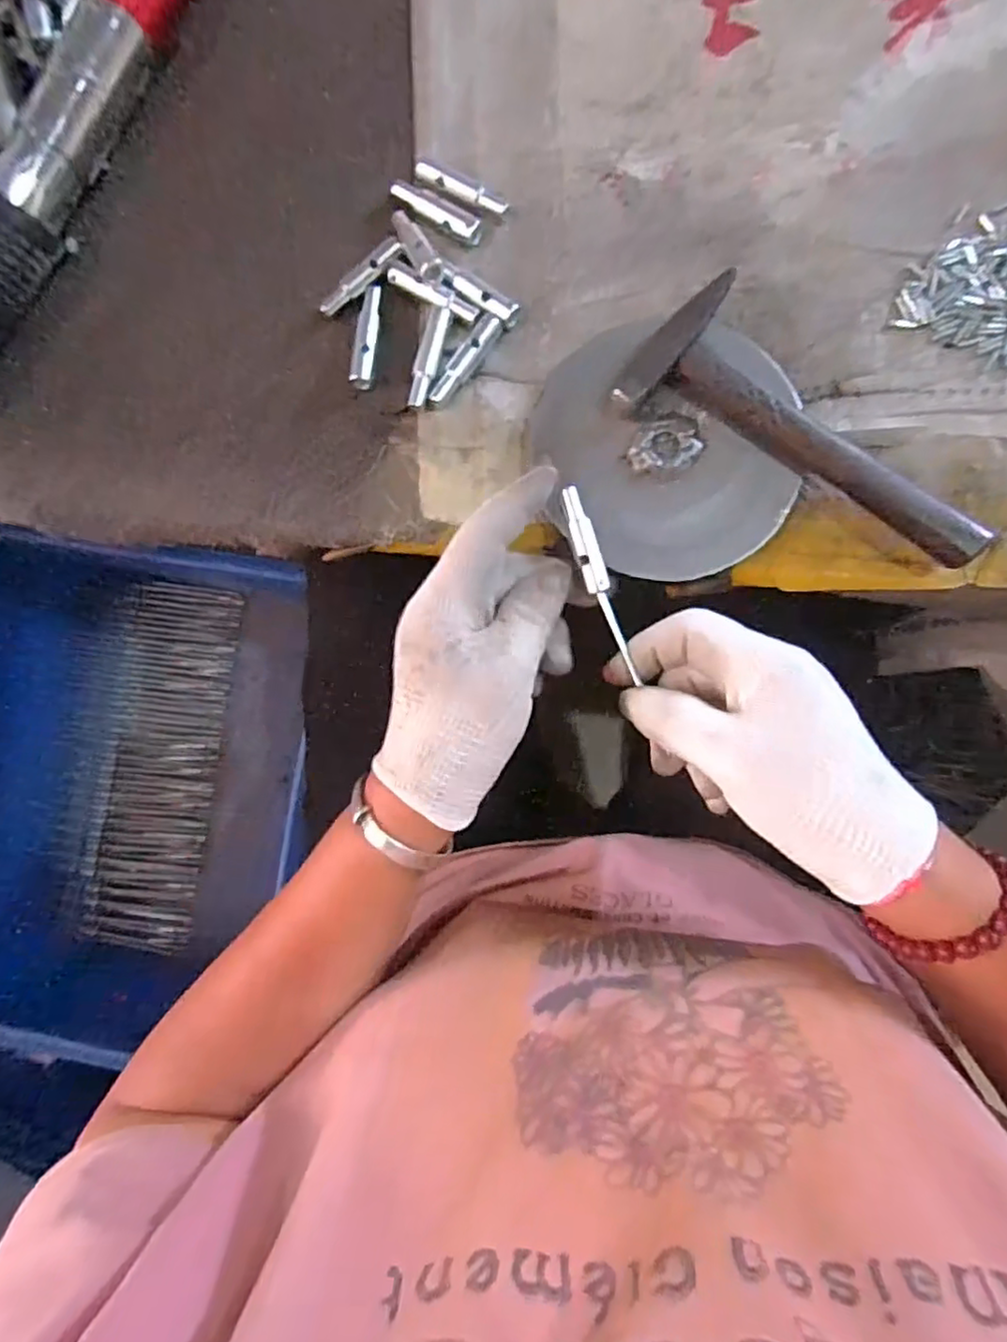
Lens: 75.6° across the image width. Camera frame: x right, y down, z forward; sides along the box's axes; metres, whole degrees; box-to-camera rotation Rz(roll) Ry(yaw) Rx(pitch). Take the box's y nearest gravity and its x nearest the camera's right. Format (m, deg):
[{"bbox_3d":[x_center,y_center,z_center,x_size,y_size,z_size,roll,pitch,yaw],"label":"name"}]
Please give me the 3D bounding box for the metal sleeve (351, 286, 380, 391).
[{"bbox_3d":[-0.069,-0.170,0.329,0.010,0.007,0.050,12,90,5],"label":"metal sleeve"}]

